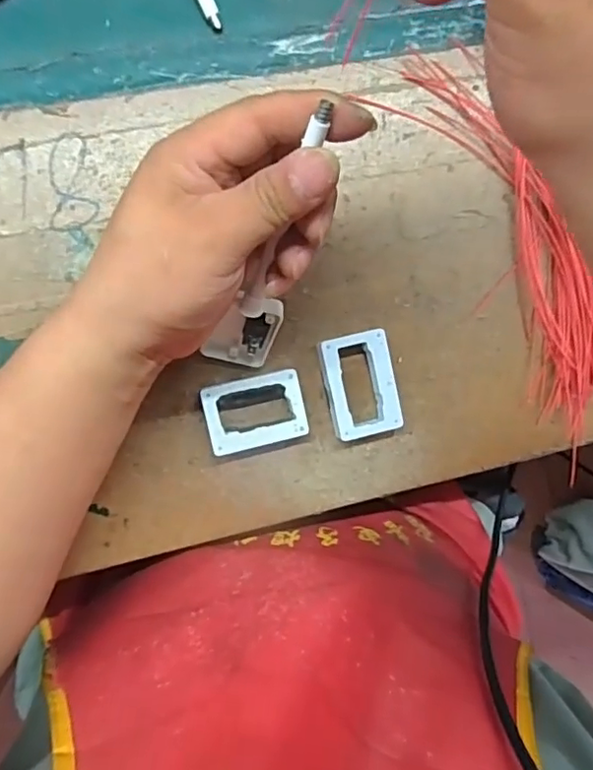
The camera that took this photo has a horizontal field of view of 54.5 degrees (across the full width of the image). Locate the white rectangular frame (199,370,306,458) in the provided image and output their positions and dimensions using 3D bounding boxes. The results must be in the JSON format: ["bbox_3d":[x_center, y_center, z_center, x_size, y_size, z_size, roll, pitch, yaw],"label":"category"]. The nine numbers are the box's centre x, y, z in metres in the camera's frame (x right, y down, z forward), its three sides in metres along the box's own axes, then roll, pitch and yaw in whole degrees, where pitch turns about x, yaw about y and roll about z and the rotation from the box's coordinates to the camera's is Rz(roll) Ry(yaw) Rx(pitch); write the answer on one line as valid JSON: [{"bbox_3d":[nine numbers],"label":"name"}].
[{"bbox_3d":[-0.024,0.016,0.336,0.057,0.016,0.041,-12,94,-8],"label":"white rectangular frame"}]

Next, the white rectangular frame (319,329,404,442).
[{"bbox_3d":[0.037,0.000,0.347,0.041,0.016,0.061,-14,94,-8],"label":"white rectangular frame"}]

